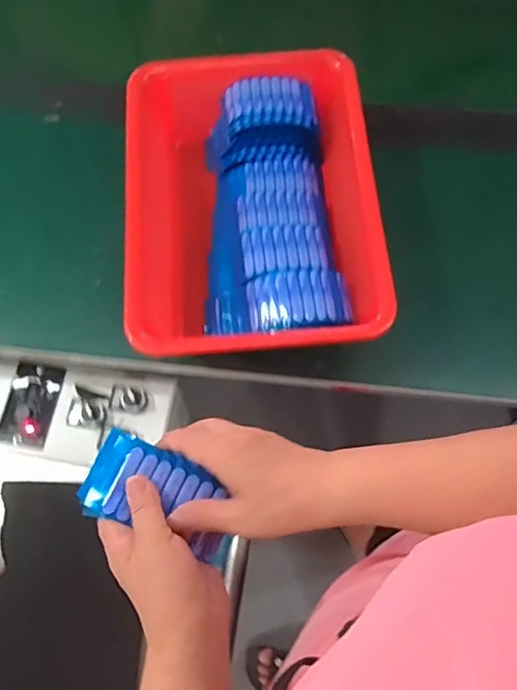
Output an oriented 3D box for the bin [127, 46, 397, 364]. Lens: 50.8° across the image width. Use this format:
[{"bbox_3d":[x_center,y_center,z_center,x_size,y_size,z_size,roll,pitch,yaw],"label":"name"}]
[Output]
[{"bbox_3d":[-0.008,-0.157,0.613,0.253,0.101,0.361,-4,68,-1],"label":"bin"}]

